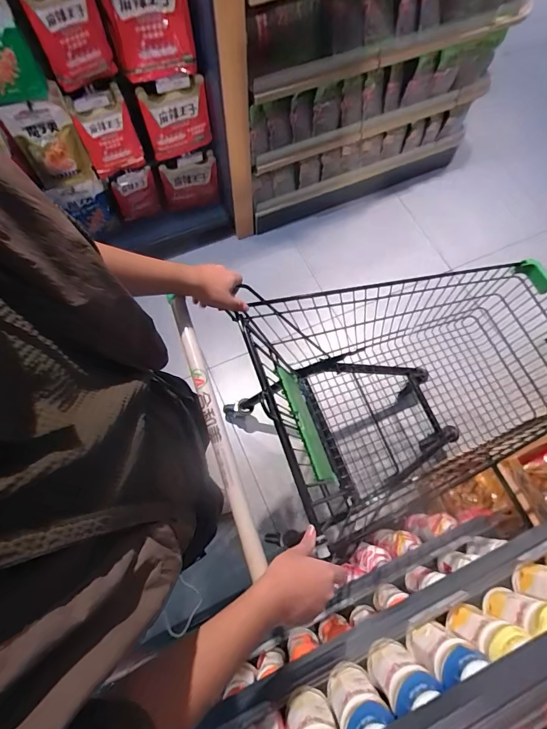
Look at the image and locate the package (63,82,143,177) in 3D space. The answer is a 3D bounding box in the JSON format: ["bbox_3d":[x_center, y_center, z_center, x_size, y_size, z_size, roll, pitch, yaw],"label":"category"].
[{"bbox_3d":[-0.586,-0.813,1.389,0.189,0.277,0.058,-23,70,-10],"label":"package"}]

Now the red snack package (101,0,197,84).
[{"bbox_3d":[-0.383,-1.059,1.201,0.242,0.273,0.081,-11,38,-3],"label":"red snack package"}]

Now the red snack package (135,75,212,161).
[{"bbox_3d":[-0.352,-0.902,1.432,0.236,0.252,0.032,-21,70,-9],"label":"red snack package"}]

